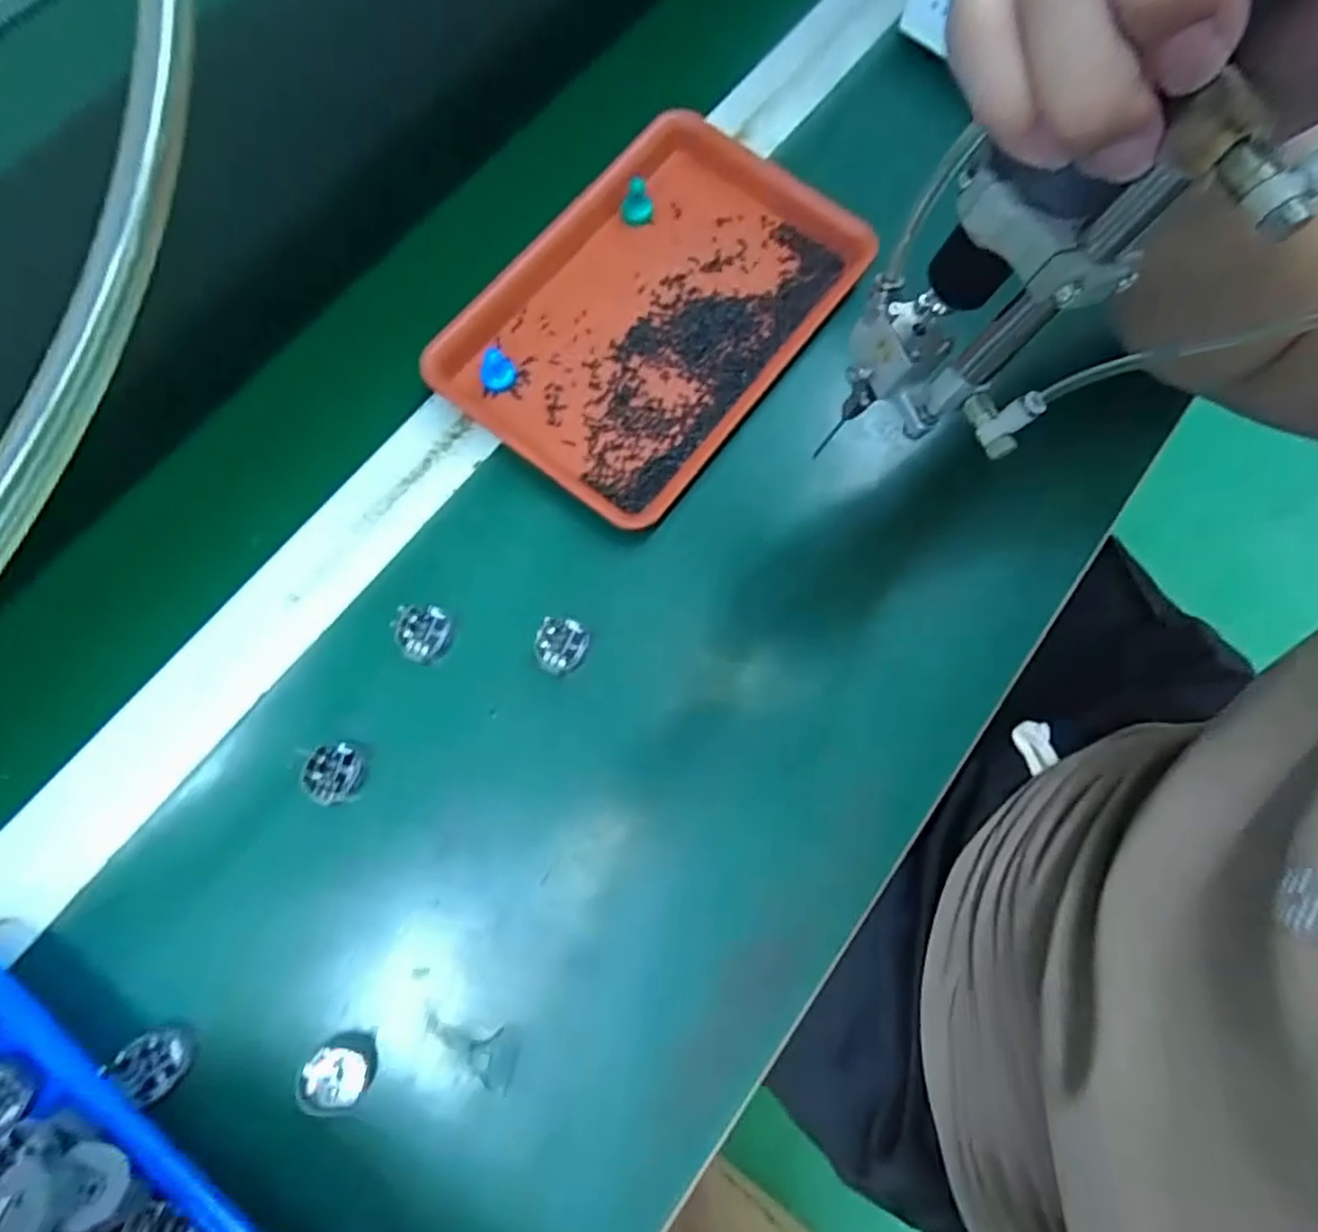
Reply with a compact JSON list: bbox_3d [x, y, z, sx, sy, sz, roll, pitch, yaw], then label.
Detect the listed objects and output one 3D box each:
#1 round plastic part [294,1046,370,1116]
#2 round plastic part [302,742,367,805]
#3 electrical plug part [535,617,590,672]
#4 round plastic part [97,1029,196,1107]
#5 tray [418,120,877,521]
[{"bbox_3d":[-0.145,0.206,0.307,0.026,0.011,0.025,1,74,-2],"label":"round plastic part"},{"bbox_3d":[-0.154,0.075,0.332,0.025,0.013,0.028,-15,75,-6],"label":"round plastic part"},{"bbox_3d":[-0.049,0.014,0.350,0.025,0.009,0.026,8,74,0],"label":"electrical plug part"},{"bbox_3d":[-0.212,0.187,0.292,0.025,0.011,0.026,22,49,-27],"label":"round plastic part"},{"bbox_3d":[-0.001,-0.171,0.389,0.153,0.025,0.228,36,76,8],"label":"tray"}]

